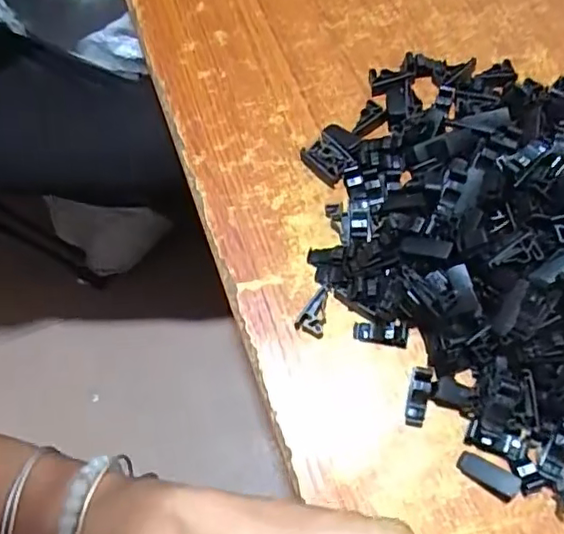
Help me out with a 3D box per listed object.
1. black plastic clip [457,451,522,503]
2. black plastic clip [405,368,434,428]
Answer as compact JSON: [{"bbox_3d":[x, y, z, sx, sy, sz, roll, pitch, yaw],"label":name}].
[{"bbox_3d":[0.103,0.104,0.293,0.030,0.011,0.012,31,73,14],"label":"black plastic clip"},{"bbox_3d":[0.072,0.068,0.309,0.011,0.005,0.031,10,93,7],"label":"black plastic clip"}]

